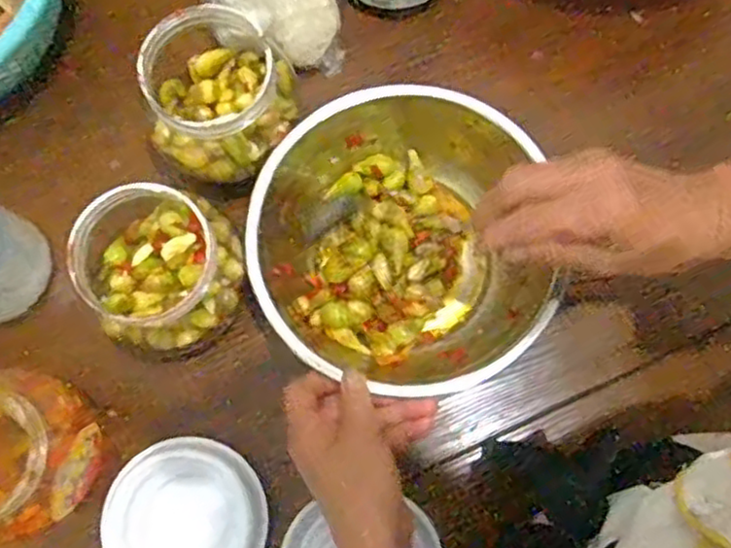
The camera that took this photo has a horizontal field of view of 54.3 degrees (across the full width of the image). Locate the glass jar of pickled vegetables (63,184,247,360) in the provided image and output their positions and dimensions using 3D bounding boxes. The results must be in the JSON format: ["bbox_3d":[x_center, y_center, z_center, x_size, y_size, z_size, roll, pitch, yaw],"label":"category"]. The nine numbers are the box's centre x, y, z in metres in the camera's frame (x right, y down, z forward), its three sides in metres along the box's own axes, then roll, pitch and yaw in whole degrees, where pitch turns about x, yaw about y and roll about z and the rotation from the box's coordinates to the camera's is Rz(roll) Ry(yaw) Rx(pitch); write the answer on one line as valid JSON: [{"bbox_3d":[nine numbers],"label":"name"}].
[{"bbox_3d":[-0.133,-0.005,0.484,0.093,0.099,0.094,0,78,1],"label":"glass jar of pickled vegetables"}]

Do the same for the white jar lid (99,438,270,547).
[{"bbox_3d":[-0.124,0.171,0.490,0.109,0.017,0.107,0,78,1],"label":"white jar lid"}]

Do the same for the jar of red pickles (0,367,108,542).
[{"bbox_3d":[-0.219,0.108,0.450,0.086,0.107,0.084,0,78,1],"label":"jar of red pickles"}]

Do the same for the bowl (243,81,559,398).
[{"bbox_3d":[0.028,-0.023,0.519,0.213,0.082,0.203,0,78,1],"label":"bowl"}]

